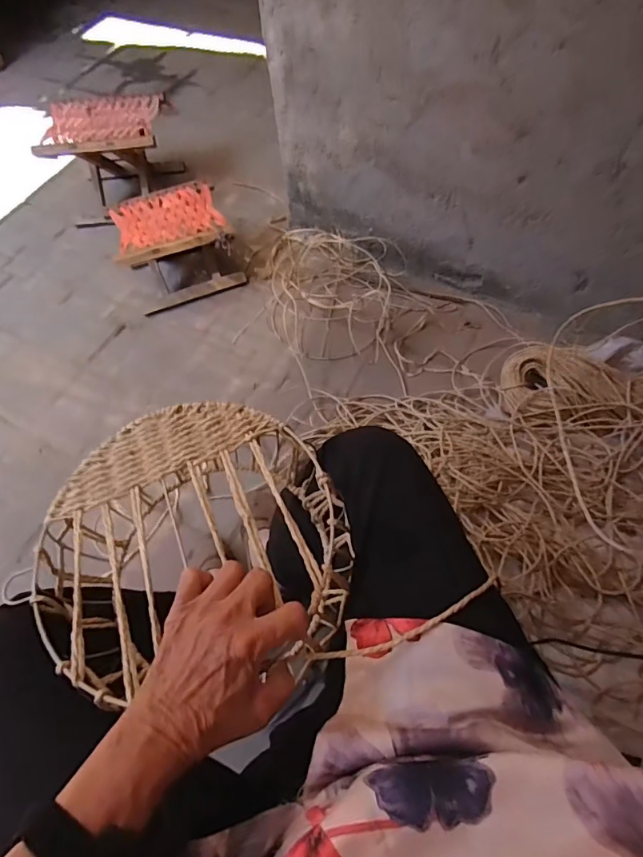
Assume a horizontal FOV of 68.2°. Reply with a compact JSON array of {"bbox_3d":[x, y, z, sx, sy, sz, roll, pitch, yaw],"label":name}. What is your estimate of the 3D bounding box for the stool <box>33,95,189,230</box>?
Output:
[{"bbox_3d":[-0.602,-0.792,1.412,0.315,0.237,0.292,-5,61,1],"label":"stool"}]

